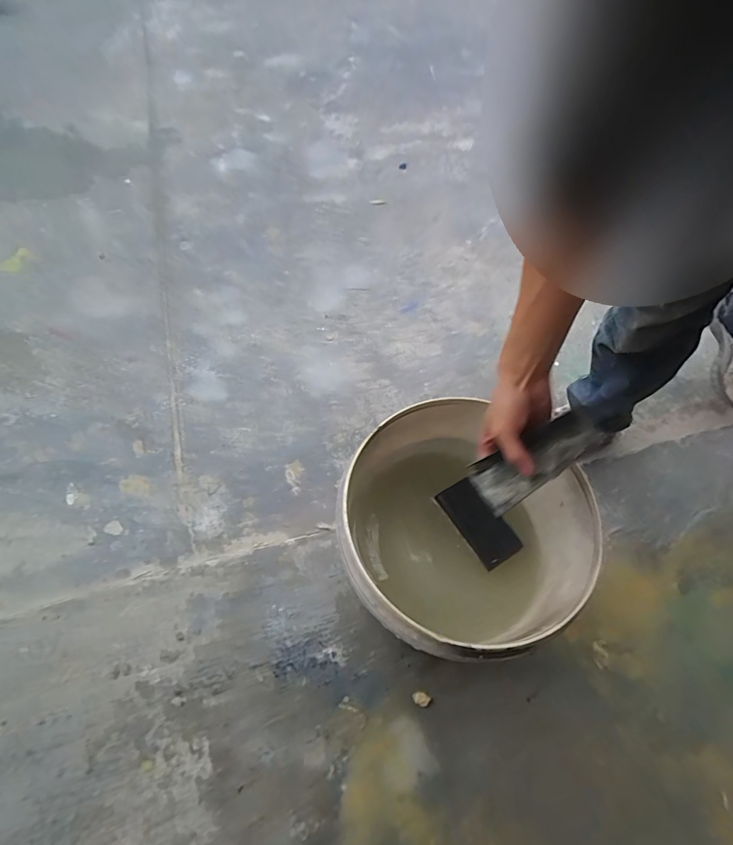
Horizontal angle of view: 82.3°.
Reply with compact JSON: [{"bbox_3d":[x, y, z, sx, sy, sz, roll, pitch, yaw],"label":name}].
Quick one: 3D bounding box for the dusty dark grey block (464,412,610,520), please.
[{"bbox_3d":[0.193,0.042,0.483,0.149,0.027,0.064,-35,63,14],"label":"dusty dark grey block"}]

